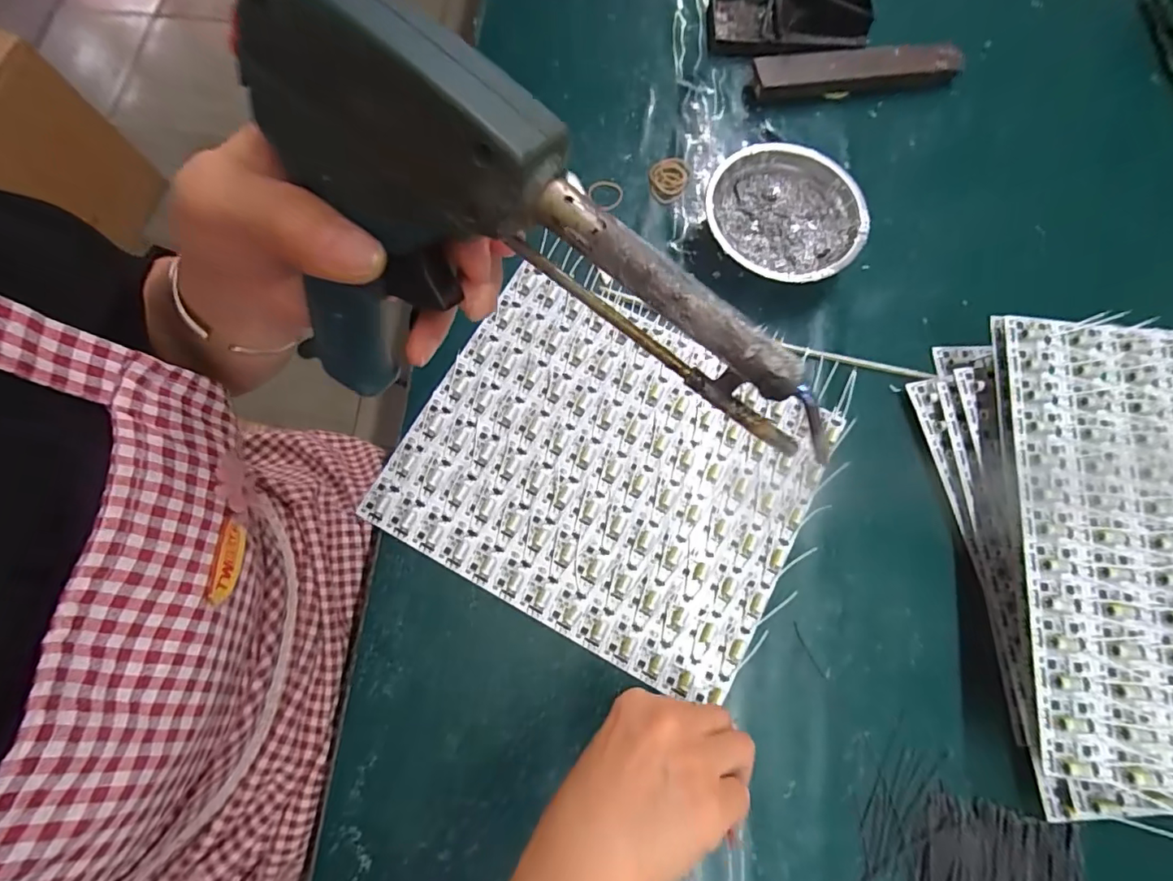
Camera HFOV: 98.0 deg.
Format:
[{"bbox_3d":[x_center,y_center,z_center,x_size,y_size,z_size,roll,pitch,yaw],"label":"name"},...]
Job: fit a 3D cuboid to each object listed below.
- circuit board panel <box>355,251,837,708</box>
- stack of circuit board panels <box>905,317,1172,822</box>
[{"bbox_3d":[0.018,0.019,0.384,0.283,0.008,0.232,28,76,6],"label":"circuit board panel"},{"bbox_3d":[0.415,0.073,0.350,0.307,0.062,0.320,0,75,-1],"label":"stack of circuit board panels"}]

